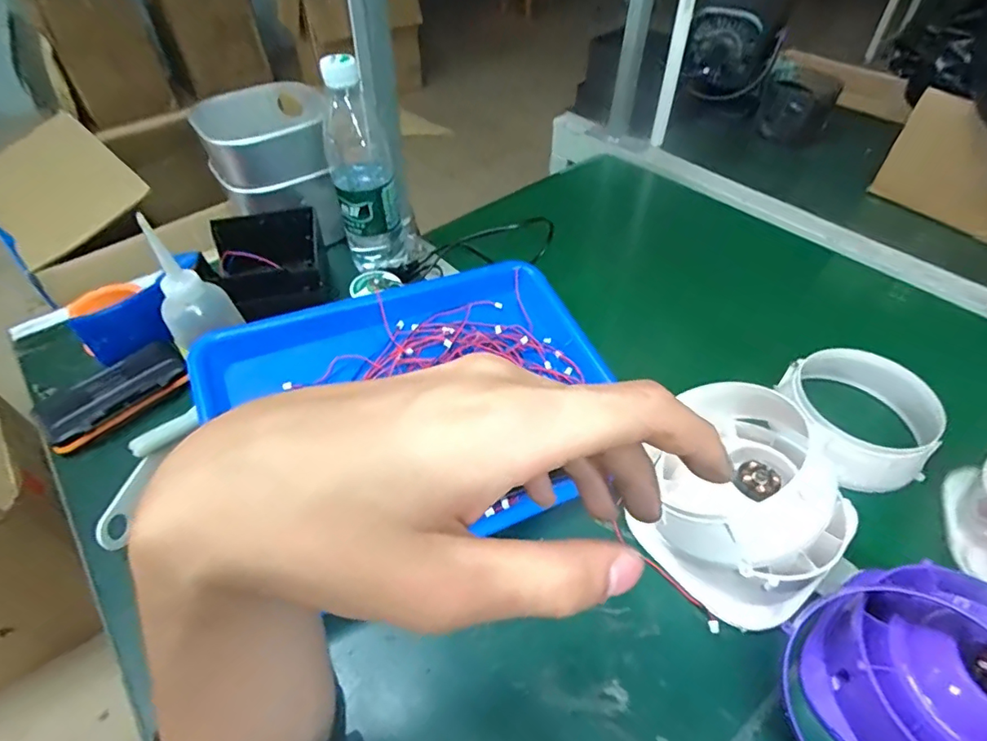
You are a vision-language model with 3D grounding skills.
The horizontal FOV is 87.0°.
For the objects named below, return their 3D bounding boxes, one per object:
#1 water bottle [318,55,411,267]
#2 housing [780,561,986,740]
[{"bbox_3d":[-0.138,-0.212,0.560,0.073,0.217,0.074,-9,48,-8],"label":"water bottle"},{"bbox_3d":[0.267,0.189,0.307,0.157,0.069,0.138,-19,50,-17],"label":"housing"}]

